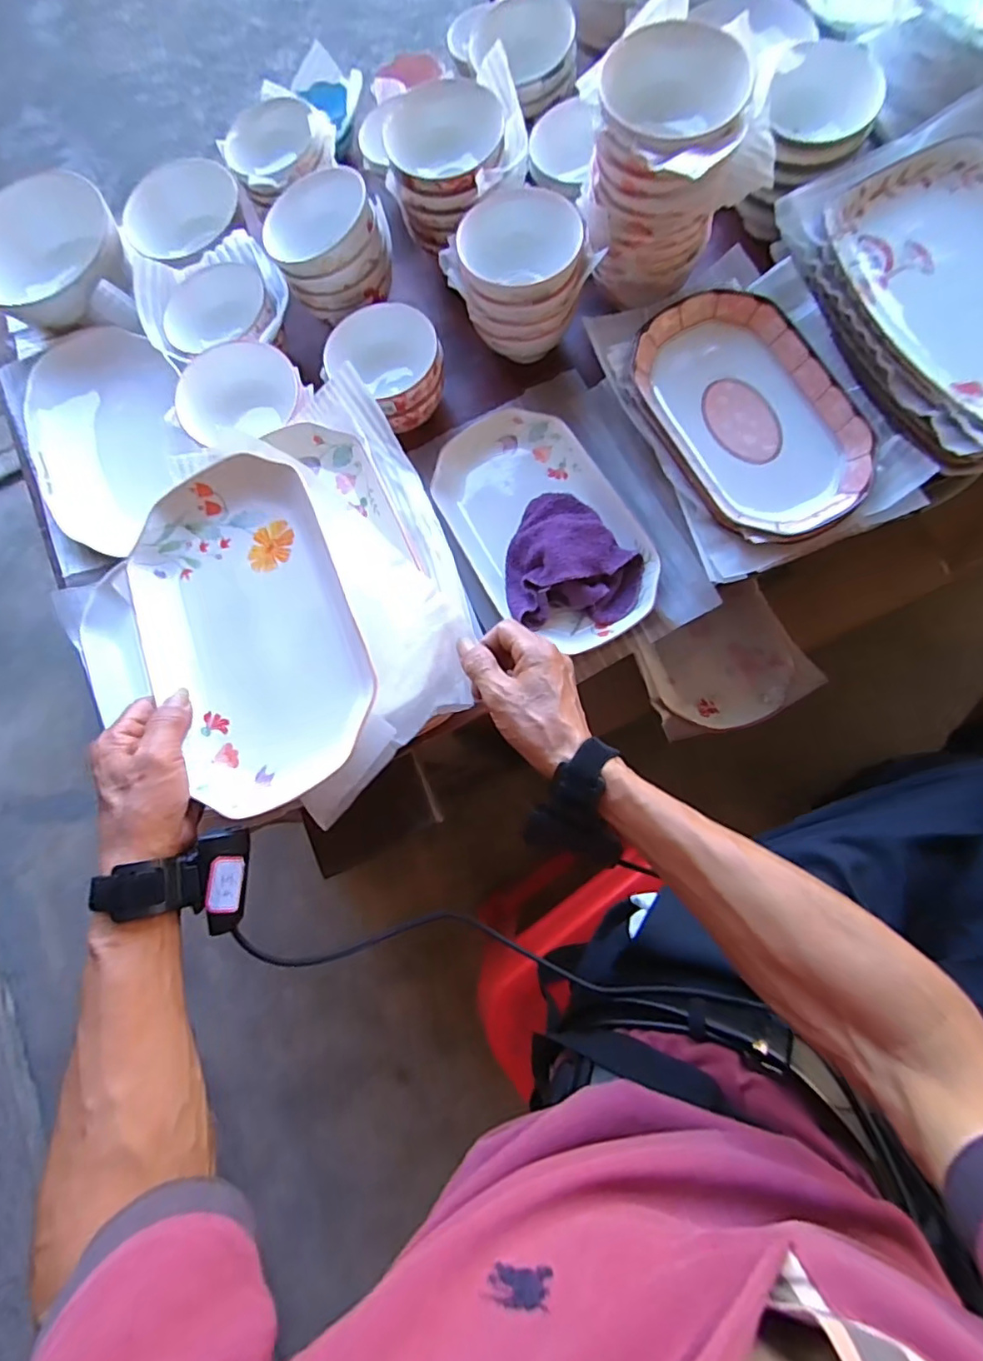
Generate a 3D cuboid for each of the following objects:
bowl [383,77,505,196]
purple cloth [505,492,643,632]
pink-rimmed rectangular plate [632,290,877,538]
[{"bbox_3d":[-0.050,-0.570,0.611,0.122,0.044,0.122,-1,79,7],"label":"bowl"},{"bbox_3d":[0.086,-0.132,0.613,0.144,0.052,0.142,-2,79,7],"label":"purple cloth"},{"bbox_3d":[0.259,-0.271,0.587,0.157,0.047,0.273,-27,77,2],"label":"pink-rimmed rectangular plate"}]

